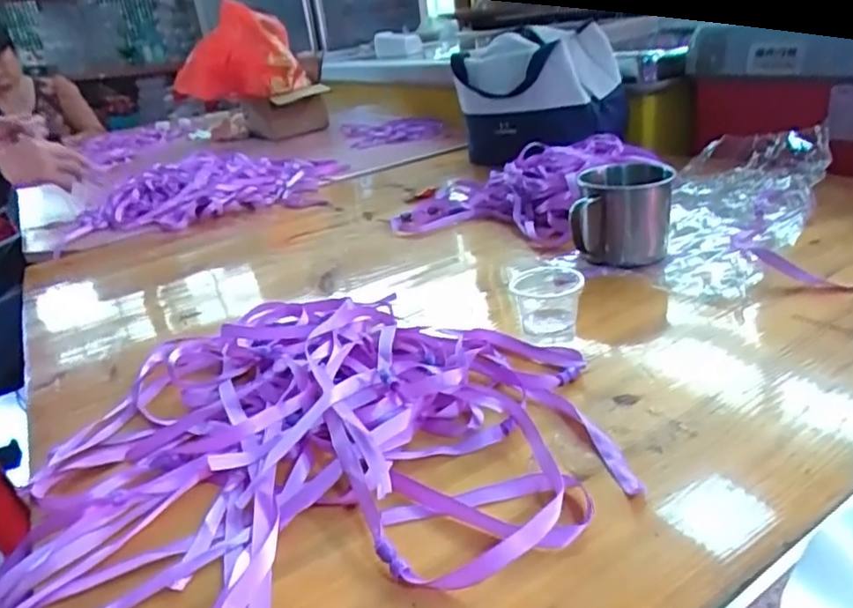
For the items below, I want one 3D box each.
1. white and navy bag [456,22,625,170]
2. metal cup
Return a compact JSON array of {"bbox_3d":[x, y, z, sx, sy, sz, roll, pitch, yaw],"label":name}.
[{"bbox_3d":[0.171,-0.323,0.956,0.195,0.174,0.169,-18,27,-20],"label":"white and navy bag"},{"bbox_3d":[0.180,-0.082,0.565,0.081,0.078,0.077,-6,25,3],"label":"metal cup"}]

